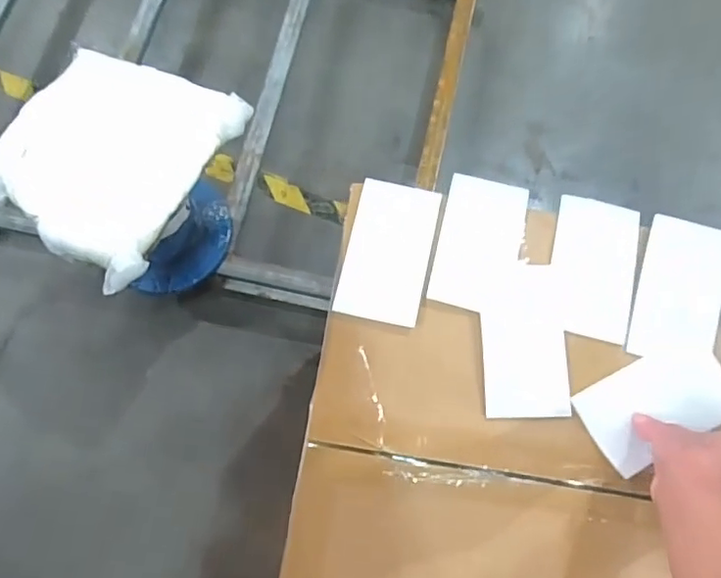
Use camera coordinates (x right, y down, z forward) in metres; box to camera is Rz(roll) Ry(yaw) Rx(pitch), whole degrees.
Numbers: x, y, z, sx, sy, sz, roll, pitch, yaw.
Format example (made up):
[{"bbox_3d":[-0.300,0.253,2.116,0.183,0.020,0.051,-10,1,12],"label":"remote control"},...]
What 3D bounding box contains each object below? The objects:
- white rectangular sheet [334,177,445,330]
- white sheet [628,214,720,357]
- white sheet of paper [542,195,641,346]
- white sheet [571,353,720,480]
[{"bbox_3d":[0.028,-0.038,0.564,0.078,0.005,0.142,13,70,0],"label":"white rectangular sheet"},{"bbox_3d":[0.309,0.002,0.559,0.078,0.006,0.138,16,78,2],"label":"white sheet"},{"bbox_3d":[0.225,-0.023,0.566,0.081,0.011,0.142,15,70,1],"label":"white sheet of paper"},{"bbox_3d":[0.279,0.105,0.540,0.147,0.010,0.080,-23,74,-11],"label":"white sheet"}]

